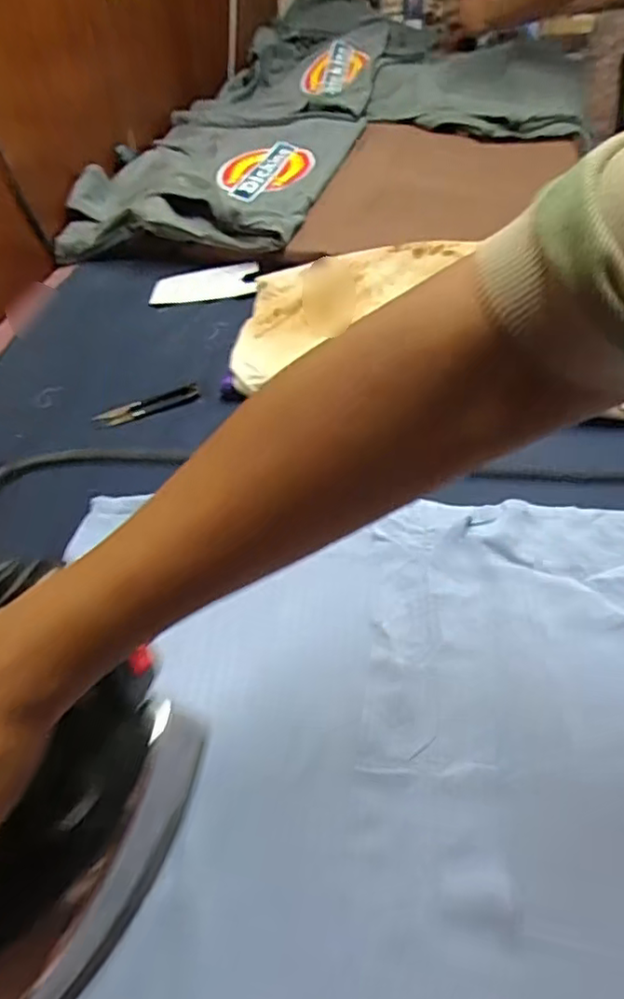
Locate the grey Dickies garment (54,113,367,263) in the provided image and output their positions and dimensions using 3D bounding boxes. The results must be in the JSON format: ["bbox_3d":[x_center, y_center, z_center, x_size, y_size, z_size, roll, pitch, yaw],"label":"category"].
[{"bbox_3d":[-0.121,-0.479,0.919,0.325,0.078,0.487,9,47,13],"label":"grey Dickies garment"}]

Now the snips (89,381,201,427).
[{"bbox_3d":[-0.156,-0.088,0.593,0.099,0.009,0.027,-18,47,-13],"label":"snips"}]

